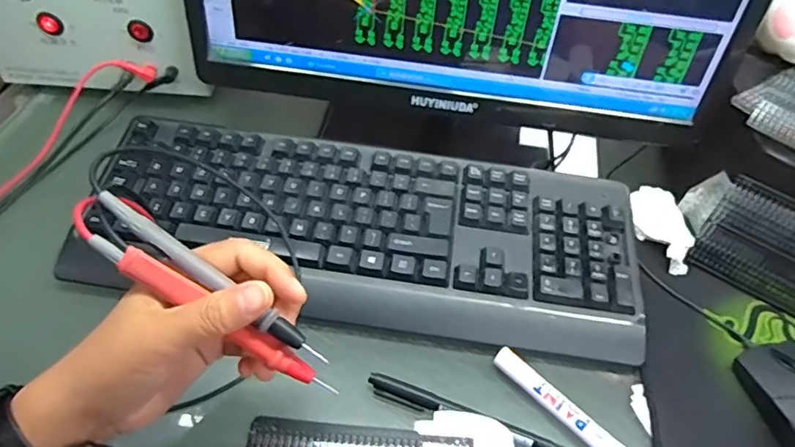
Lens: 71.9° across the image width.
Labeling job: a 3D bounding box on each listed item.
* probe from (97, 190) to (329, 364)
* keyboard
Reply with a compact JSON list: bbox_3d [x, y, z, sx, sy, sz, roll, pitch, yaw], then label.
[{"bbox_3d":[-0.095,0.027,0.278,0.141,0.010,0.010,35,54,6],"label":"probe"},{"bbox_3d":[-0.026,0.004,0.446,0.435,0.039,0.158,9,50,2],"label":"keyboard"}]

